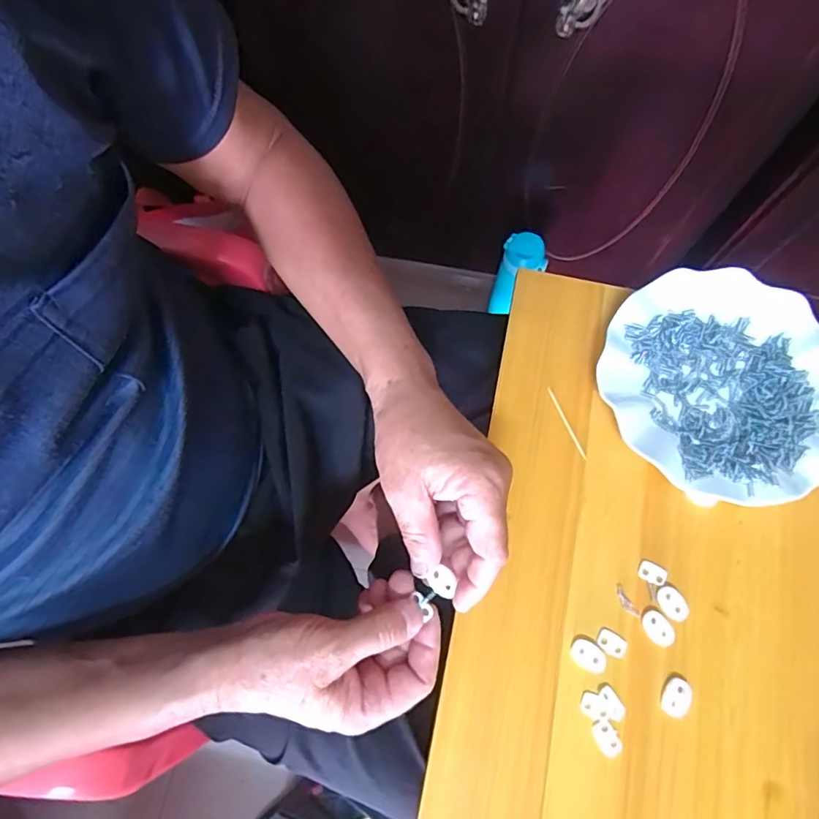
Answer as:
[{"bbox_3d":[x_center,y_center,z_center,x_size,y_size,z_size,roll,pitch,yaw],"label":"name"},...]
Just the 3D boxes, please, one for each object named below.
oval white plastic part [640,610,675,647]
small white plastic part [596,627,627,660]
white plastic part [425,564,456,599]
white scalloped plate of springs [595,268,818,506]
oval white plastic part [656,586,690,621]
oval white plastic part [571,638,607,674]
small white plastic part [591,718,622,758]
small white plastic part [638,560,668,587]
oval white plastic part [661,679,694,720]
[{"bbox_3d":[0.171,0.151,0.344,0.016,0.004,0.024,-36,76,-10],"label":"oval white plastic part"},{"bbox_3d":[0.139,0.160,0.344,0.019,0.004,0.015,30,75,8],"label":"small white plastic part"},{"bbox_3d":[0.021,0.108,0.316,0.017,0.004,0.016,30,75,8],"label":"white plastic part"},{"bbox_3d":[0.241,-0.021,0.389,0.179,0.023,0.178,0,73,0],"label":"white scalloped plate of springs"},{"bbox_3d":[0.184,0.135,0.351,0.017,0.004,0.023,-40,77,-11],"label":"oval white plastic part"},{"bbox_3d":[0.121,0.166,0.339,0.023,0.004,0.017,33,75,9],"label":"oval white plastic part"},{"bbox_3d":[0.128,0.213,0.325,0.014,0.004,0.022,-23,75,-7],"label":"small white plastic part"},{"bbox_3d":[0.174,0.117,0.357,0.018,0.004,0.014,28,75,8],"label":"small white plastic part"},{"bbox_3d":[0.177,0.190,0.330,0.017,0.004,0.023,33,76,9],"label":"oval white plastic part"}]

